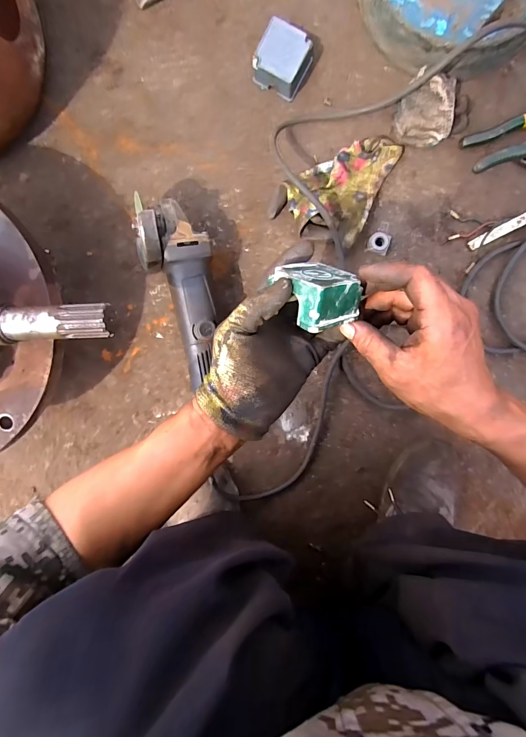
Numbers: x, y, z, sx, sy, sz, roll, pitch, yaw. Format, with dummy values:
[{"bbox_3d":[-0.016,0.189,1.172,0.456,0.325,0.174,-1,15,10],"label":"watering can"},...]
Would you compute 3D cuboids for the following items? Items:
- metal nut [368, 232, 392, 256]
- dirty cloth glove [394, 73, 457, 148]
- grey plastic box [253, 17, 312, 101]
[{"bbox_3d":[0.162,-0.173,0.495,0.030,0.016,0.026,14,96,3],"label":"metal nut"},{"bbox_3d":[0.201,-0.315,0.453,0.064,0.061,0.058,-5,95,4],"label":"dirty cloth glove"},{"bbox_3d":[0.026,-0.401,0.467,0.062,0.038,0.060,28,97,1],"label":"grey plastic box"}]

